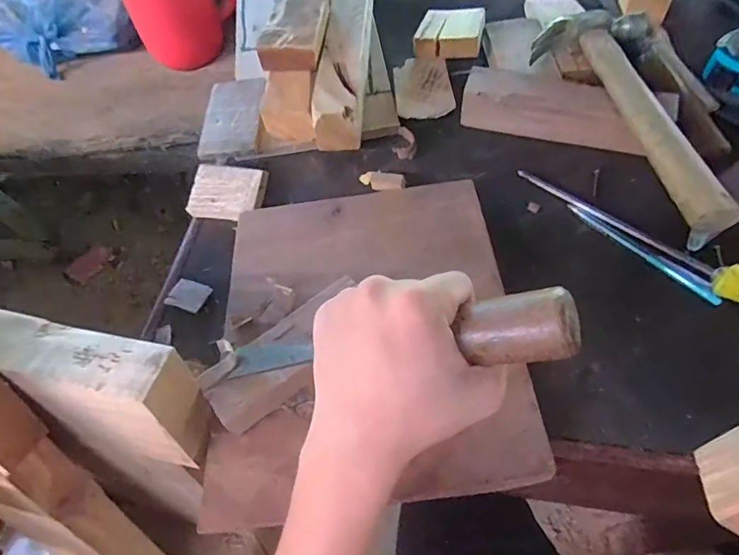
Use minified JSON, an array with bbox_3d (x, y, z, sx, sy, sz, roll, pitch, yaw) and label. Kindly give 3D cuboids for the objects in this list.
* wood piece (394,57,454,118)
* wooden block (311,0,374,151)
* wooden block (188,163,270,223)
[{"bbox_3d":[0.057,-0.203,0.517,0.058,0.012,0.088,-5,58,3],"label":"wood piece"},{"bbox_3d":[-0.022,-0.261,0.538,0.047,0.050,0.295,1,59,7],"label":"wooden block"},{"bbox_3d":[-0.139,-0.083,0.471,0.072,0.013,0.060,6,59,10],"label":"wooden block"}]

